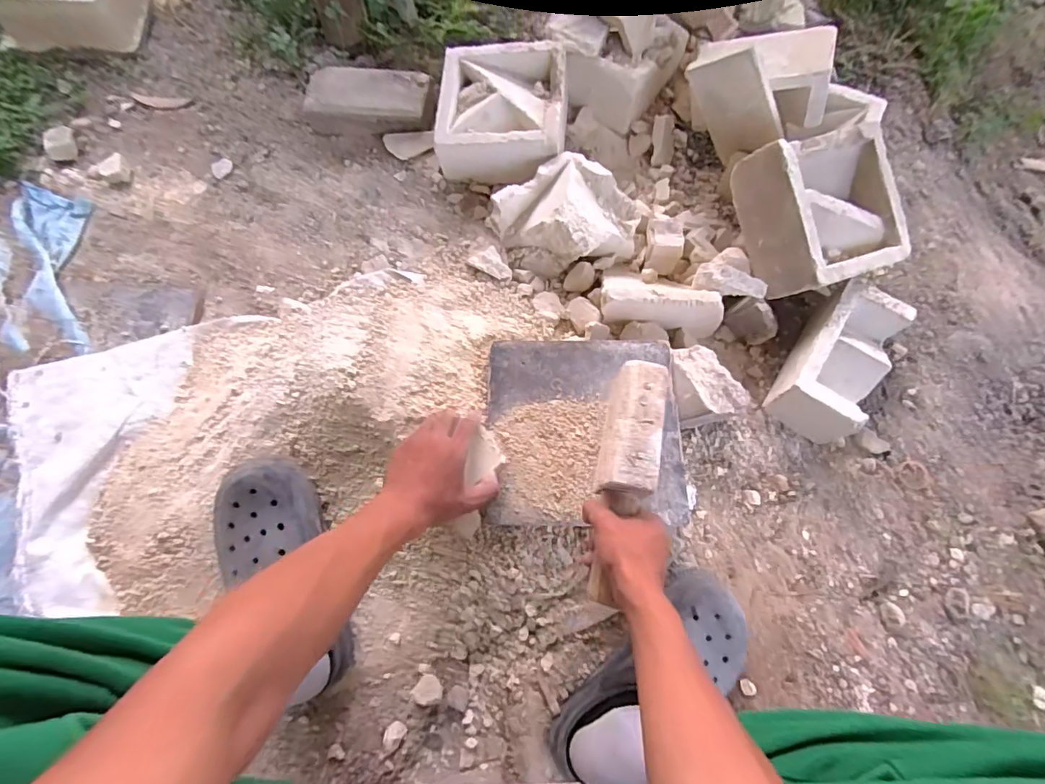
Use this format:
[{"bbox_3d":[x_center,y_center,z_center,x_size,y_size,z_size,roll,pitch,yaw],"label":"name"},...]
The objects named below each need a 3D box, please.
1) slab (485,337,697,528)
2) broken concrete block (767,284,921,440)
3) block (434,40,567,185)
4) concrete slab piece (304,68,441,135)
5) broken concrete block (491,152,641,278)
[{"bbox_3d":[0.082,0.046,0.656,0.246,0.022,0.240,1,71,0],"label":"slab"},{"bbox_3d":[0.446,-0.044,0.720,0.104,0.089,0.199,33,74,11],"label":"broken concrete block"},{"bbox_3d":[-0.032,-0.461,0.863,0.208,0.116,0.206,7,71,3],"label":"block"},{"bbox_3d":[-0.265,-0.508,0.888,0.223,0.036,0.106,0,91,2],"label":"concrete slab piece"},{"bbox_3d":[0.063,-0.275,0.806,0.209,0.085,0.164,-15,71,-5],"label":"broken concrete block"}]

